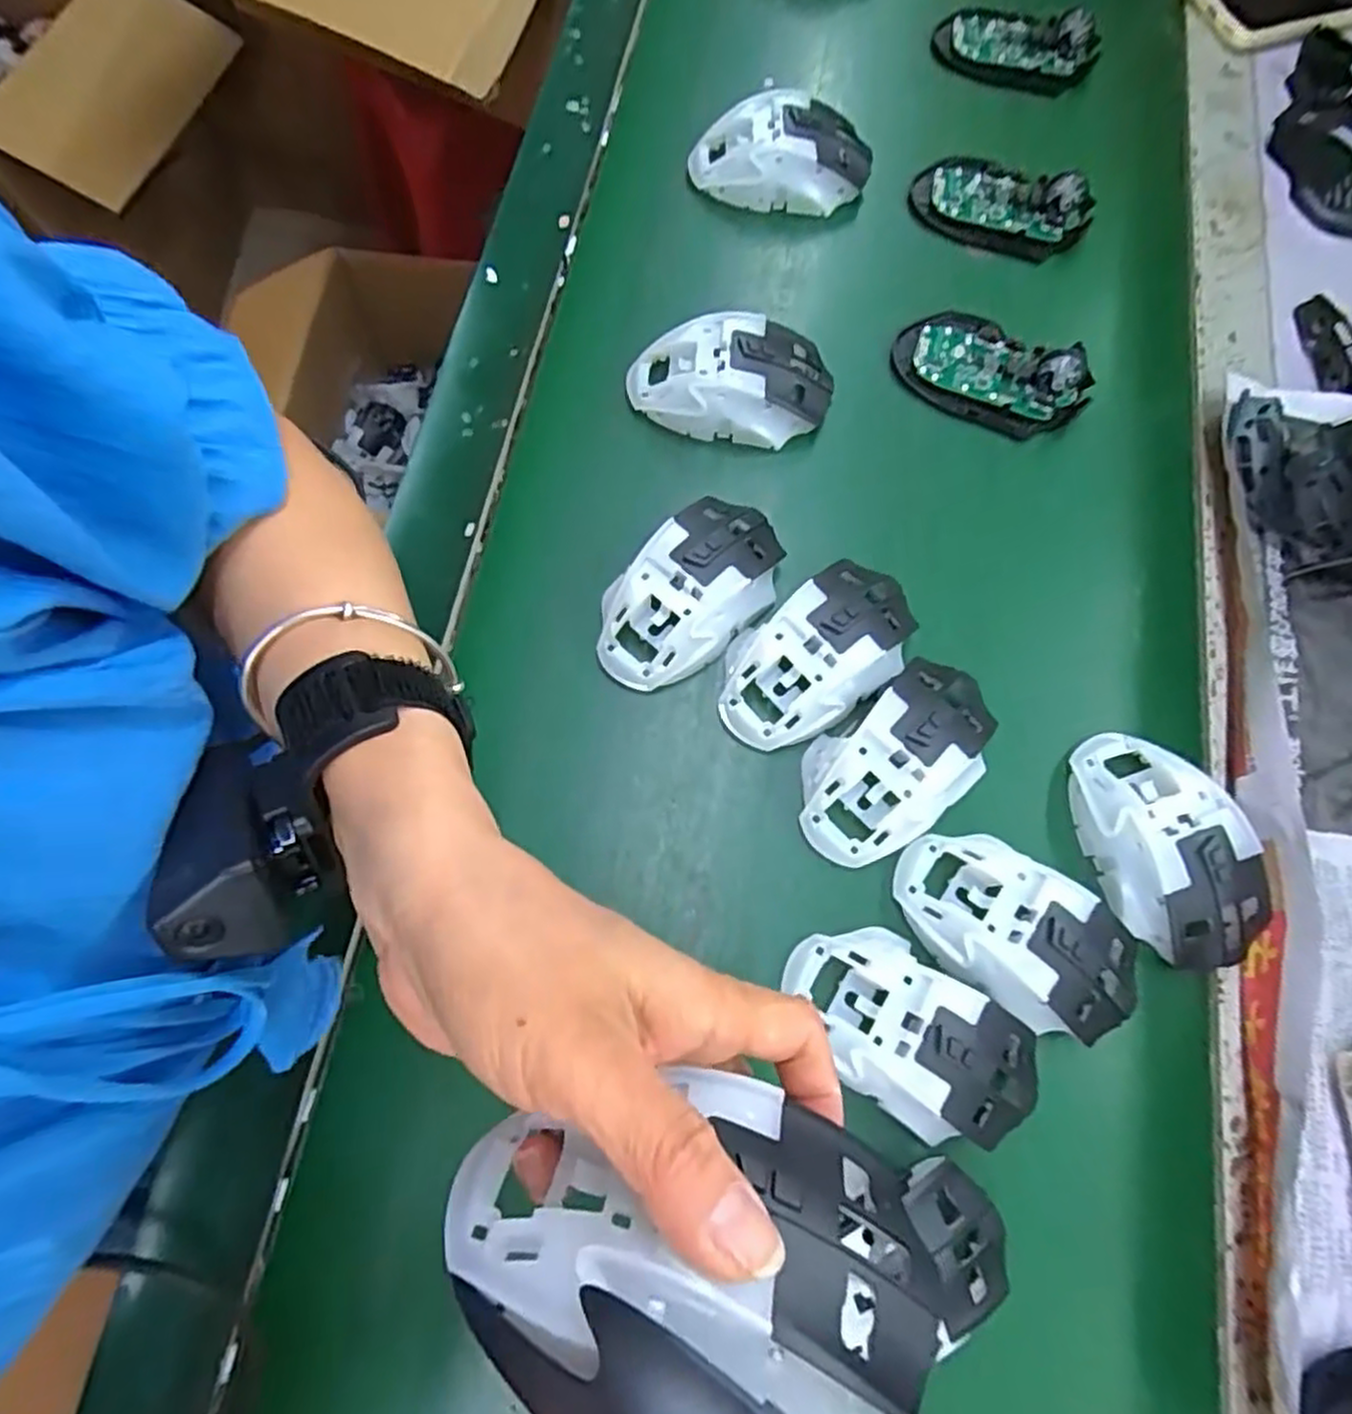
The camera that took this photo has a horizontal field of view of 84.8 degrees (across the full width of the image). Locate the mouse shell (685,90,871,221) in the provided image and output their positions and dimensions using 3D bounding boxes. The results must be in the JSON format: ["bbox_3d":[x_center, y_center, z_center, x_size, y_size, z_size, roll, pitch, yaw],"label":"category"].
[{"bbox_3d":[0.069,-0.361,0.482,0.117,0.039,0.062,1,72,-1],"label":"mouse shell"}]

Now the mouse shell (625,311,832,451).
[{"bbox_3d":[0.031,-0.190,0.429,0.115,0.037,0.065,5,72,0],"label":"mouse shell"}]

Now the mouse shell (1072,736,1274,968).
[{"bbox_3d":[0.241,0.067,0.362,0.073,0.035,0.117,-16,73,-6],"label":"mouse shell"}]

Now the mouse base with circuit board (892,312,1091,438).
[{"bbox_3d":[0.191,-0.205,0.448,0.112,0.027,0.065,31,74,9],"label":"mouse base with circuit board"}]

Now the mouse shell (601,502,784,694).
[{"bbox_3d":[0.011,-0.057,0.385,0.070,0.041,0.112,41,76,11],"label":"mouse shell"}]

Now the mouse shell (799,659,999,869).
[{"bbox_3d":[0.111,0.026,0.363,0.113,0.034,0.063,-35,76,-11],"label":"mouse shell"}]

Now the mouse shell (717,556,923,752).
[{"bbox_3d":[0.073,-0.028,0.379,0.116,0.036,0.070,-33,75,-11],"label":"mouse shell"}]

